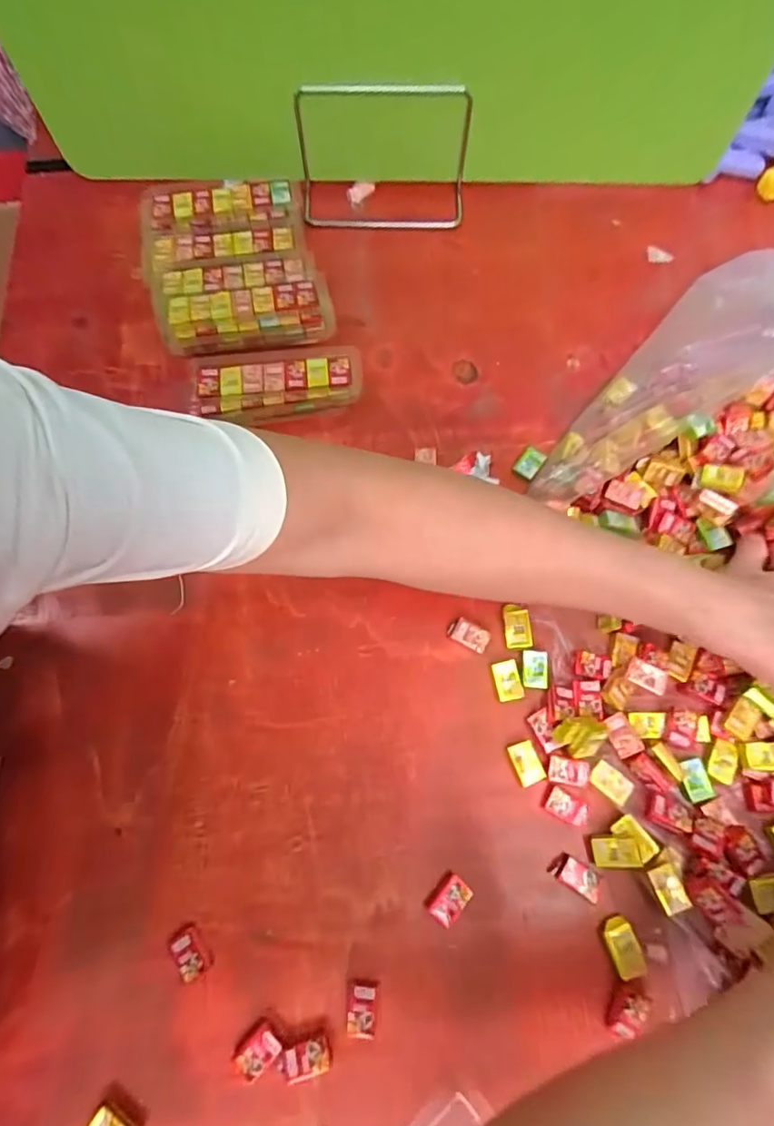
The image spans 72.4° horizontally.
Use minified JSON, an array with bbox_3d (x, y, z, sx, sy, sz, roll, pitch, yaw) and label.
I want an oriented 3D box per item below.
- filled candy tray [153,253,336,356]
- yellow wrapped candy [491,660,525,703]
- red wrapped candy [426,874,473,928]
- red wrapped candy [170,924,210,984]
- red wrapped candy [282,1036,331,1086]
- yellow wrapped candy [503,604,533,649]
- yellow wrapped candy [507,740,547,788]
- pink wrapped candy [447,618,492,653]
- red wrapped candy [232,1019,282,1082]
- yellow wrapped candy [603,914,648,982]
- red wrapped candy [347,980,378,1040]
[{"bbox_3d":[-0.120,-0.218,0.448,0.142,0.037,0.085,-11,71,-2],"label":"filled candy tray"},{"bbox_3d":[0.082,0.080,0.359,0.018,0.005,0.026,-10,71,-2],"label":"yellow wrapped candy"},{"bbox_3d":[0.038,0.205,0.320,0.019,0.007,0.026,38,76,13],"label":"red wrapped candy"},{"bbox_3d":[-0.117,0.231,0.313,0.018,0.009,0.026,-30,73,-8],"label":"red wrapped candy"},{"bbox_3d":[-0.044,0.278,0.295,0.026,0.004,0.019,-17,72,-4],"label":"red wrapped candy"},{"bbox_3d":[0.091,0.044,0.370,0.018,0.004,0.030,-5,71,0],"label":"yellow wrapped candy"},{"bbox_3d":[0.091,0.130,0.344,0.017,0.006,0.026,-20,72,-5],"label":"yellow wrapped candy"},{"bbox_3d":[0.058,0.050,0.370,0.028,0.007,0.017,28,74,10],"label":"pink wrapped candy"},{"bbox_3d":[-0.073,0.274,0.297,0.018,0.006,0.024,39,77,13],"label":"red wrapped candy"},{"bbox_3d":[0.139,0.227,0.311,0.017,0.006,0.030,-16,72,-4],"label":"yellow wrapped candy"},{"bbox_3d":[-0.015,0.257,0.303,0.017,0.007,0.028,4,71,3],"label":"red wrapped candy"}]

